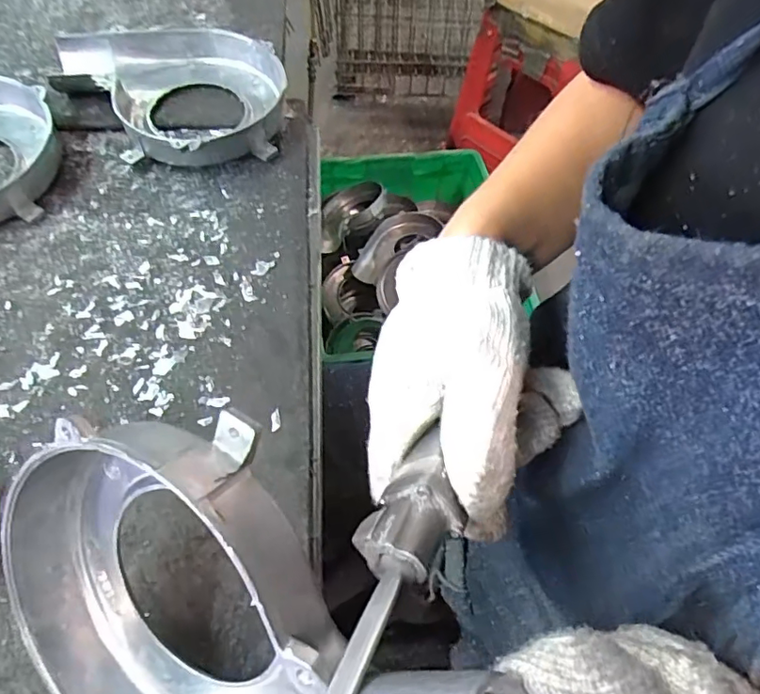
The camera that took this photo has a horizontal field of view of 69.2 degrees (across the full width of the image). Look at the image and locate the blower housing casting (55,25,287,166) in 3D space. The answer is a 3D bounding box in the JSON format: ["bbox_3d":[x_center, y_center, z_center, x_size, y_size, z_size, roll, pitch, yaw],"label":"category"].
[{"bbox_3d":[-0.167,-0.224,0.481,0.146,0.049,0.179,-30,62,-21],"label":"blower housing casting"}]

